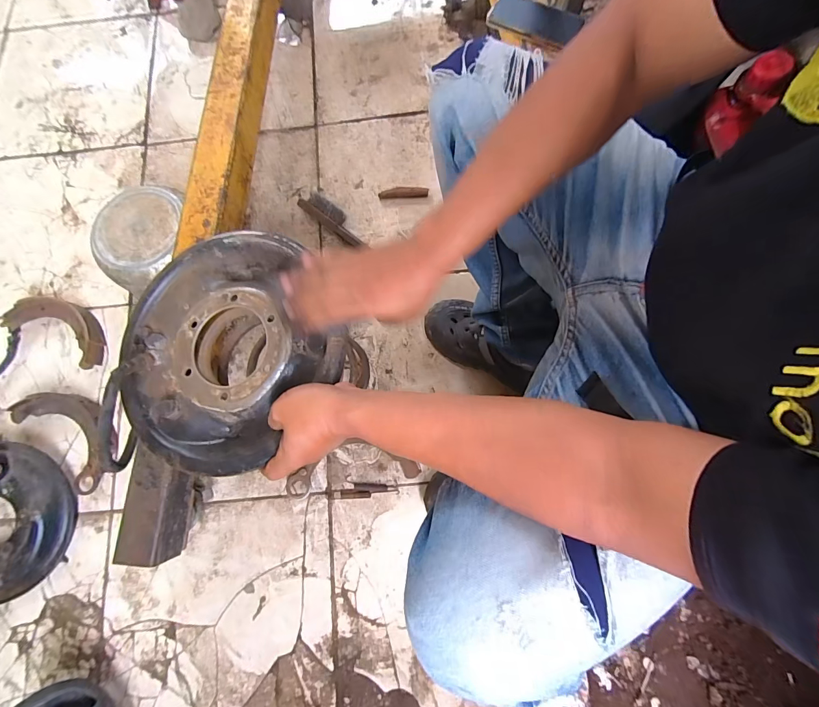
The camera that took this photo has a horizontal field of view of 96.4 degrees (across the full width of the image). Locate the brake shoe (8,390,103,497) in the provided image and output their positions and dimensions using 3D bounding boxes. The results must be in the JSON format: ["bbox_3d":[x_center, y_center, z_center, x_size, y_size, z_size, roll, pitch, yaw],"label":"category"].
[{"bbox_3d":[-0.635,0.145,0.687,0.221,0.035,0.121,42,81,8],"label":"brake shoe"}]

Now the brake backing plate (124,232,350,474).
[{"bbox_3d":[-0.206,-0.011,0.401,0.244,0.051,0.252,0,77,0],"label":"brake backing plate"}]

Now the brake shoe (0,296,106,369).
[{"bbox_3d":[-0.701,-0.054,0.738,0.224,0.031,0.096,26,79,6],"label":"brake shoe"}]

